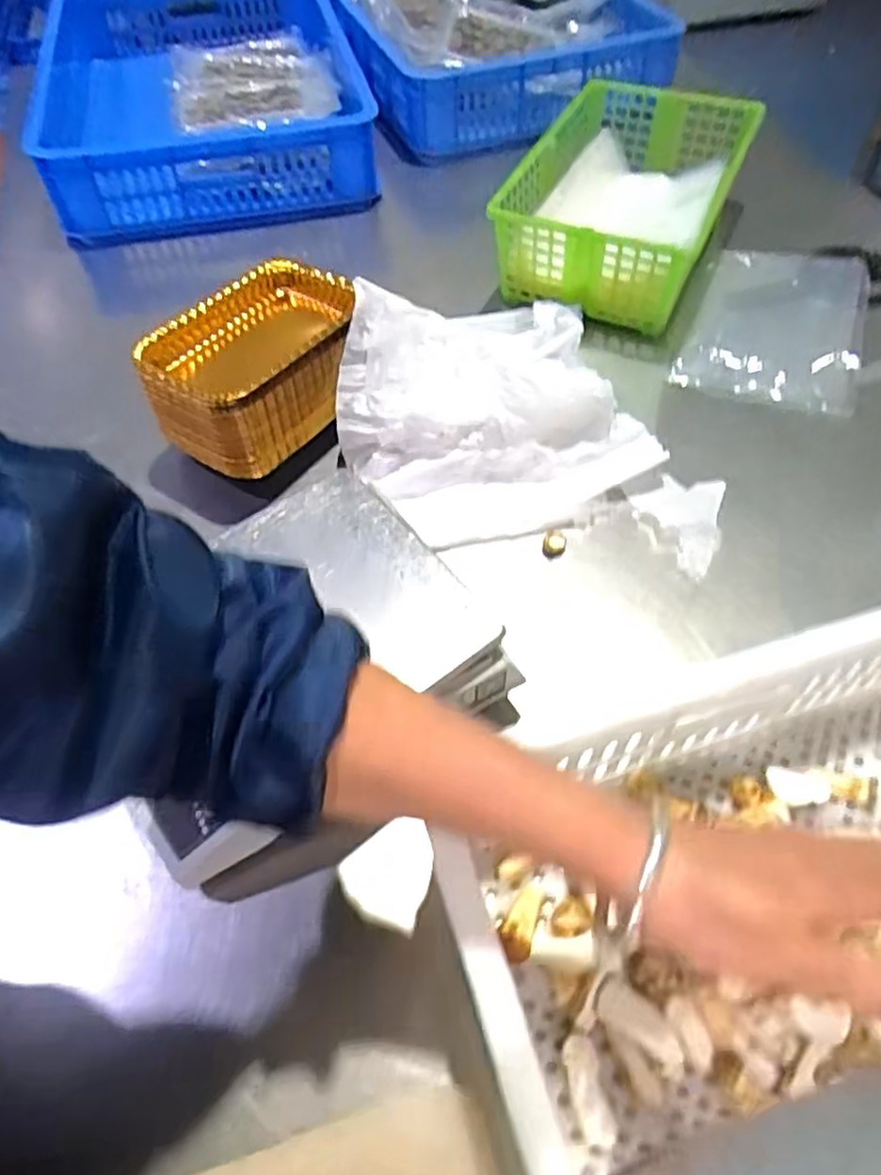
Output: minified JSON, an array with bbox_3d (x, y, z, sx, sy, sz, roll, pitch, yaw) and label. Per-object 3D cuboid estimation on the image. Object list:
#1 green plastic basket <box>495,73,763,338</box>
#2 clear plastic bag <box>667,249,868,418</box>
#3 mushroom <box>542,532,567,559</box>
[{"bbox_3d":[0.218,-0.445,0.823,0.219,0.110,0.351,20,57,14],"label":"green plastic basket"},{"bbox_3d":[0.352,-0.281,0.746,0.165,0.024,0.241,17,56,12],"label":"clear plastic bag"},{"bbox_3d":[0.095,-0.035,0.590,0.019,0.009,0.023,3,54,6],"label":"mushroom"}]

